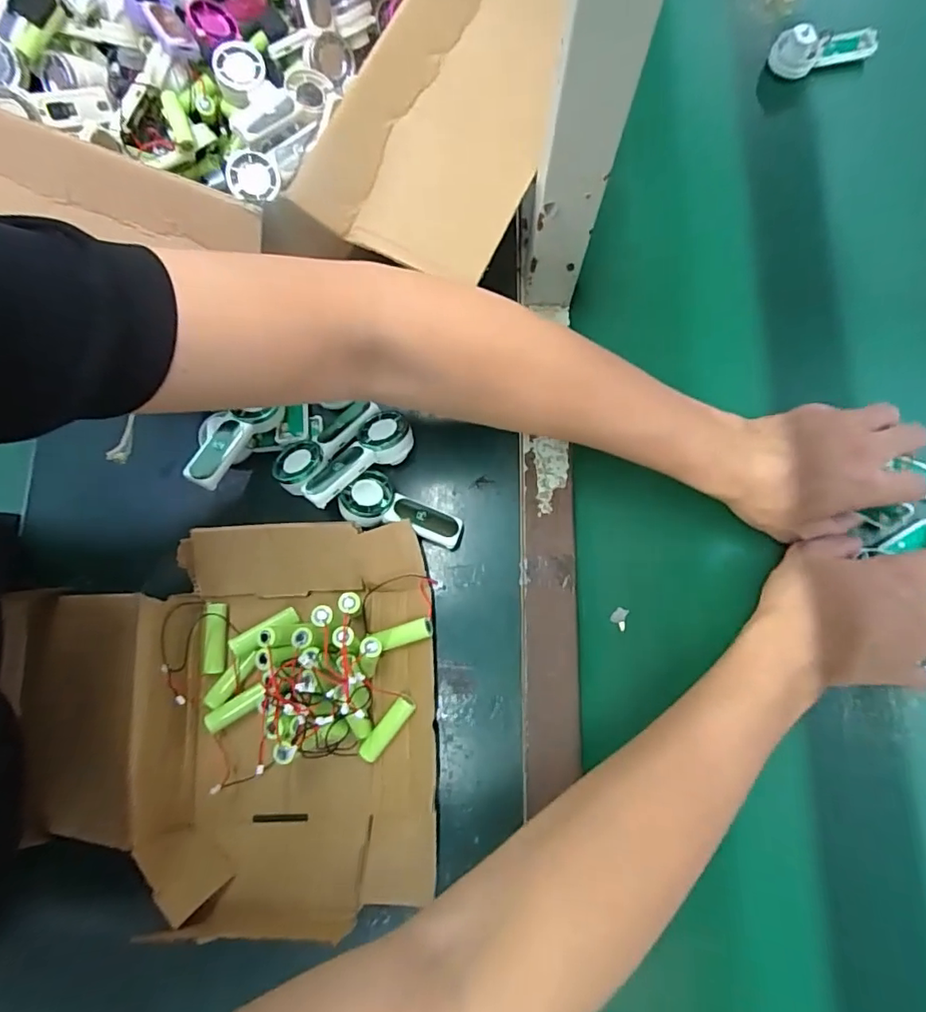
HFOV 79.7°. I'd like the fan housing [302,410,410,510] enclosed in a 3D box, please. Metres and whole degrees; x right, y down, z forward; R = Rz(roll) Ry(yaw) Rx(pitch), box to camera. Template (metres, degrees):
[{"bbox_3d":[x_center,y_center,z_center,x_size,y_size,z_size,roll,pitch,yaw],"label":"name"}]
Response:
[{"bbox_3d":[-0.077,-0.034,0.410,0.039,0.020,0.090,42,82,8],"label":"fan housing"}]

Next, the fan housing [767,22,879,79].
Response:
[{"bbox_3d":[0.331,-0.415,0.504,0.093,0.027,0.033,-4,79,0],"label":"fan housing"}]

